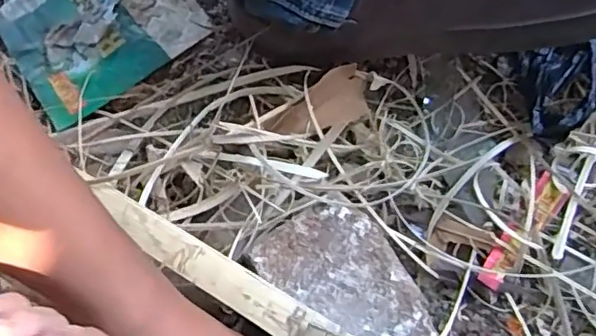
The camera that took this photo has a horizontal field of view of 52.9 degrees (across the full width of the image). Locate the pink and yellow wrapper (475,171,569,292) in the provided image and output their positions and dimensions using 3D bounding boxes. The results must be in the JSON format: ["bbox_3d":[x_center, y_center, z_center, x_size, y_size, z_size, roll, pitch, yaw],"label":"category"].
[{"bbox_3d":[0.152,0.044,0.403,0.022,0.007,0.086,37,81,6],"label":"pink and yellow wrapper"}]

